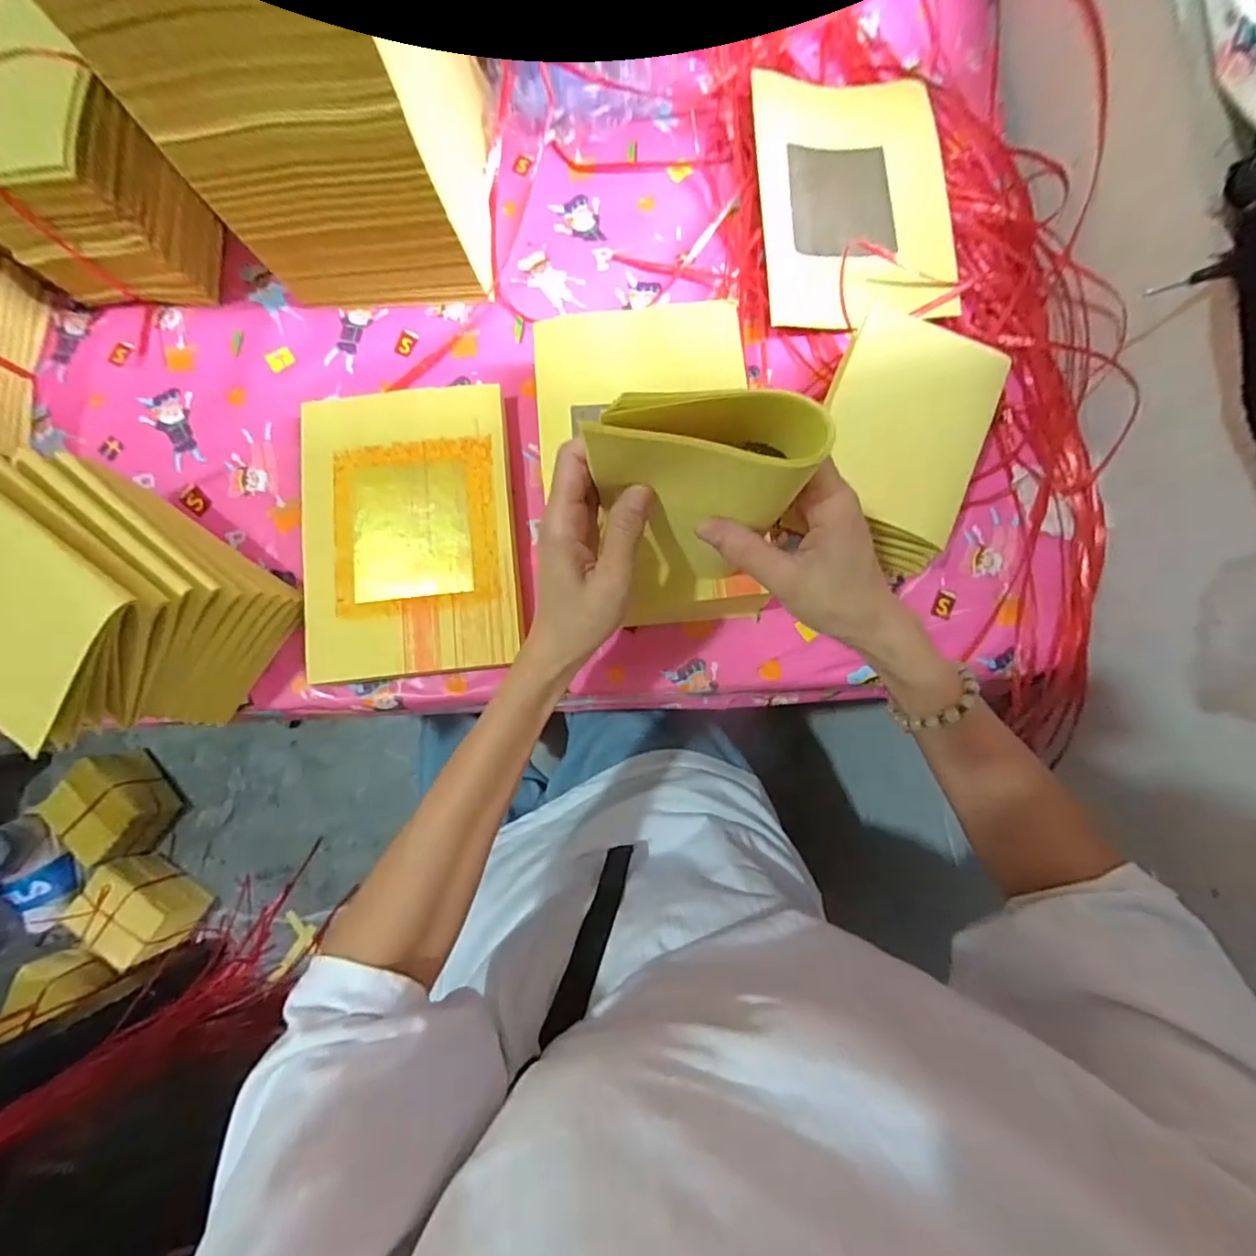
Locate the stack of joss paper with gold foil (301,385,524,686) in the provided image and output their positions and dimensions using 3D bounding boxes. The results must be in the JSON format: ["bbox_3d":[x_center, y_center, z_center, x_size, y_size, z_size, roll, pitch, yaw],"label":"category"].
[{"bbox_3d":[-0.172,-0.075,0.448,0.162,0.027,0.225,-6,82,-1],"label":"stack of joss paper with gold foil"}]

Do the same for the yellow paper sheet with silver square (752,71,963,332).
[{"bbox_3d":[0.194,-0.370,0.479,0.160,0.027,0.237,-4,82,-1],"label":"yellow paper sheet with silver square"}]

